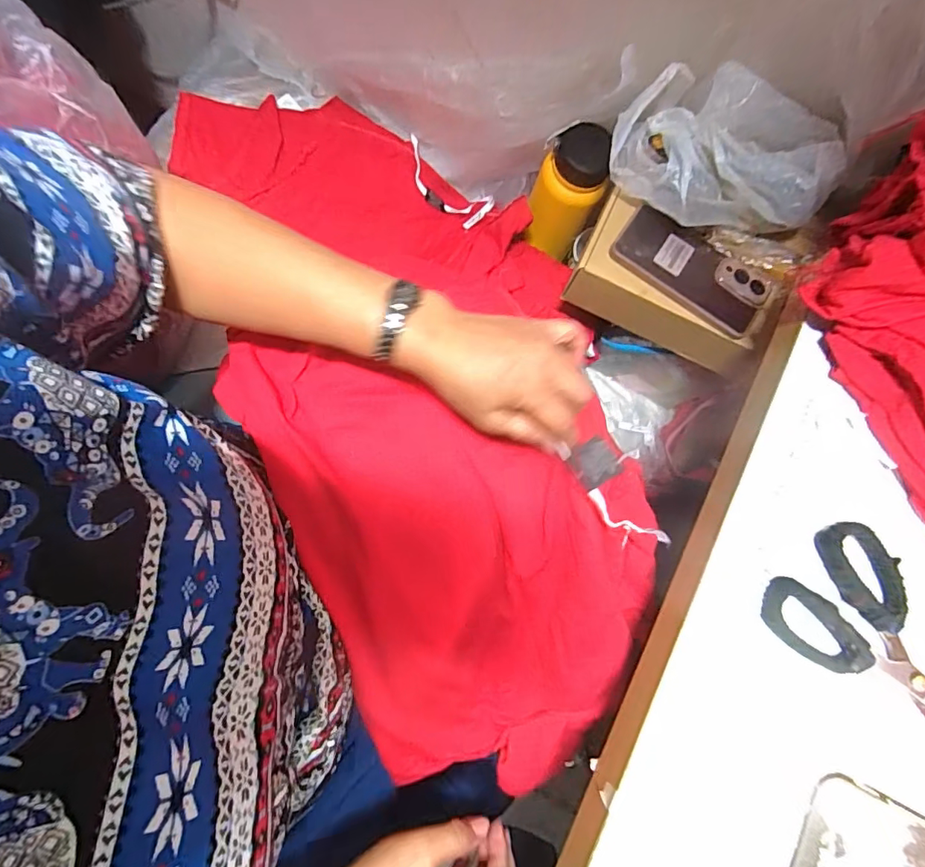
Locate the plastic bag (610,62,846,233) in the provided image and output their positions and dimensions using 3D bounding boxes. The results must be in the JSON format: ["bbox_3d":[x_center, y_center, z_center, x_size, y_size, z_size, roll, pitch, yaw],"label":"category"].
[{"bbox_3d":[0.244,-0.266,0.466,0.206,0.095,0.106,30,76,2],"label":"plastic bag"}]

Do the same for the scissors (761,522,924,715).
[{"bbox_3d":[0.289,0.142,0.331,0.097,0.014,0.148,-42,84,-13],"label":"scissors"}]

